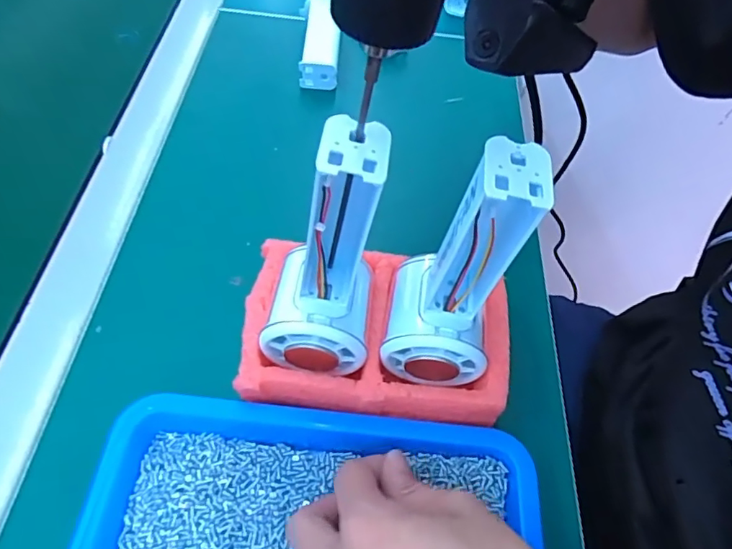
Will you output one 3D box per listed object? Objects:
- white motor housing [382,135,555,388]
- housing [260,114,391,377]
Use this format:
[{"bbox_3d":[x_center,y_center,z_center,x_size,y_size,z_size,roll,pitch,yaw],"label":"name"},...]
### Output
[{"bbox_3d":[0.042,-0.001,0.242,0.050,0.135,0.055,13,57,4],"label":"white motor housing"},{"bbox_3d":[-0.020,-0.008,0.239,0.053,0.134,0.058,9,57,2],"label":"housing"}]

